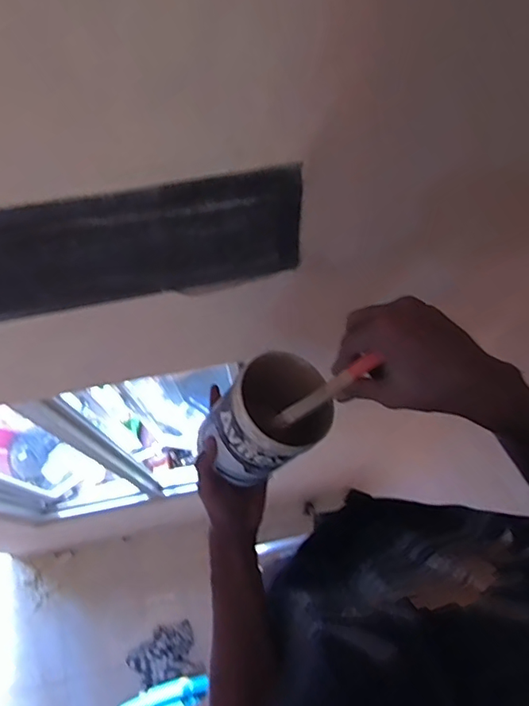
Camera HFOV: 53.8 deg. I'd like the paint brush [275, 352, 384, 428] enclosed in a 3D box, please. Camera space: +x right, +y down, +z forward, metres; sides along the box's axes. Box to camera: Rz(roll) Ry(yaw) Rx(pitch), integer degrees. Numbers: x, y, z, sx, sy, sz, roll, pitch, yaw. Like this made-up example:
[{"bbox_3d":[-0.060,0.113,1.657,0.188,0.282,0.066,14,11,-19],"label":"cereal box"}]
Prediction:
[{"bbox_3d":[0.056,0.037,0.482,0.017,0.128,0.017,-4,64,-44],"label":"paint brush"}]

